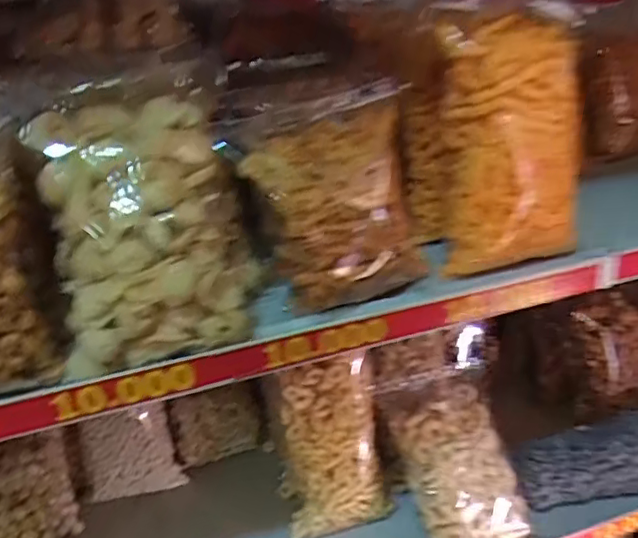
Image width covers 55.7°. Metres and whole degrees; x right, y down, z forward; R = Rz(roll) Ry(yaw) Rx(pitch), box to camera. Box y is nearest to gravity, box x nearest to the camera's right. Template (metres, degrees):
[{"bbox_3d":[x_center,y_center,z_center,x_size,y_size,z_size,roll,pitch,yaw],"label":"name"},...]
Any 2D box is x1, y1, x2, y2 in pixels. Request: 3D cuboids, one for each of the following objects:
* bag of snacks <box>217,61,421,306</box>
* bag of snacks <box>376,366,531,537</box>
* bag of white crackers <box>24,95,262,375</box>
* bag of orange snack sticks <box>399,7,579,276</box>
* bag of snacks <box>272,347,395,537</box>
[{"bbox_3d":[0.007,-0.052,0.435,0.131,0.158,0.047,-11,30,-12],"label":"bag of snacks"},{"bbox_3d":[0.152,0.213,0.672,0.124,0.041,0.193,-13,72,-13],"label":"bag of snacks"},{"bbox_3d":[-0.111,-0.027,0.425,0.139,0.178,0.088,-10,7,-18],"label":"bag of white crackers"},{"bbox_3d":[0.138,-0.107,0.481,0.110,0.182,0.115,-11,30,-12],"label":"bag of orange snack sticks"},{"bbox_3d":[0.013,0.197,0.670,0.114,0.203,0.067,-6,29,-3],"label":"bag of snacks"}]

